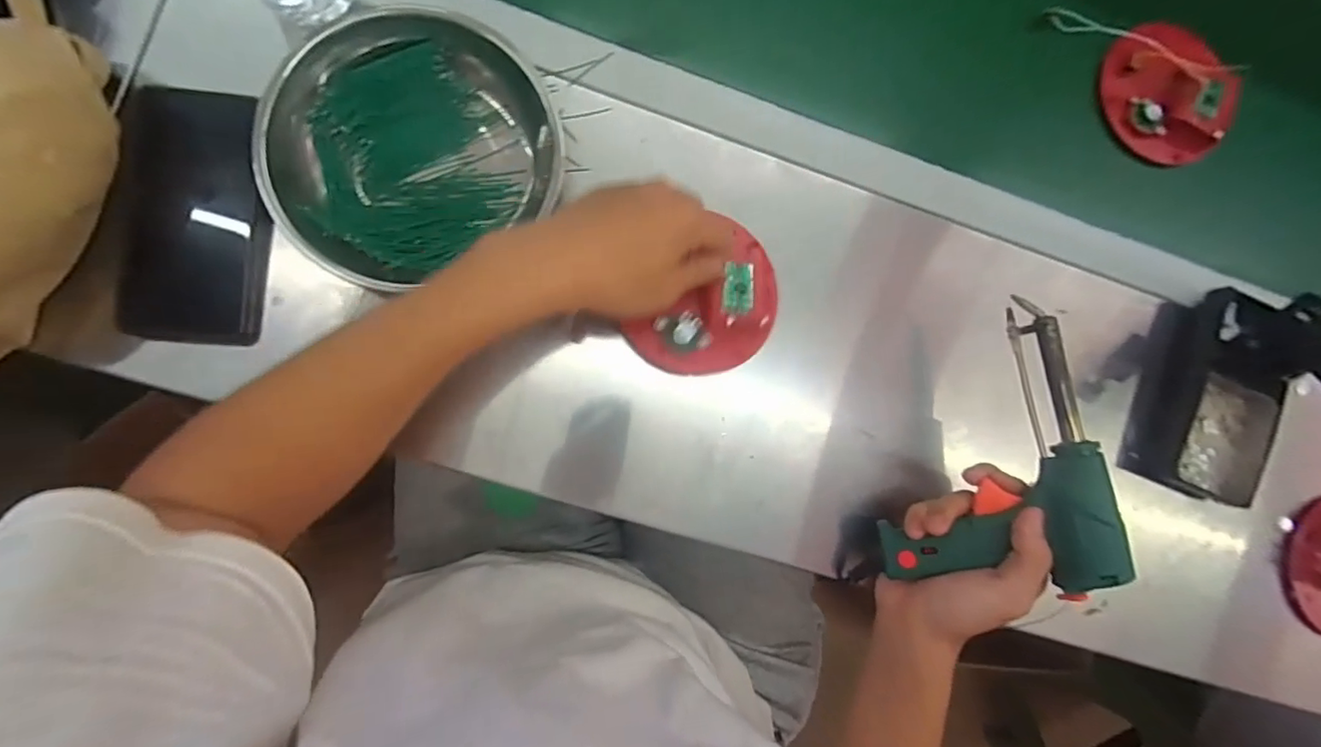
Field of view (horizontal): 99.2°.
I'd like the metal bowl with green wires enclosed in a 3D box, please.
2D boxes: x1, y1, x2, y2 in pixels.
[{"bbox_3d":[-0.168,-0.153,0.384,0.185,0.038,0.179,-29,91,-9],"label":"metal bowl with green wires"}]

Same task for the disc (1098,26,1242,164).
[{"bbox_3d":[0.443,-0.243,0.490,0.107,0.035,0.117,0,87,-9],"label":"disc"}]

